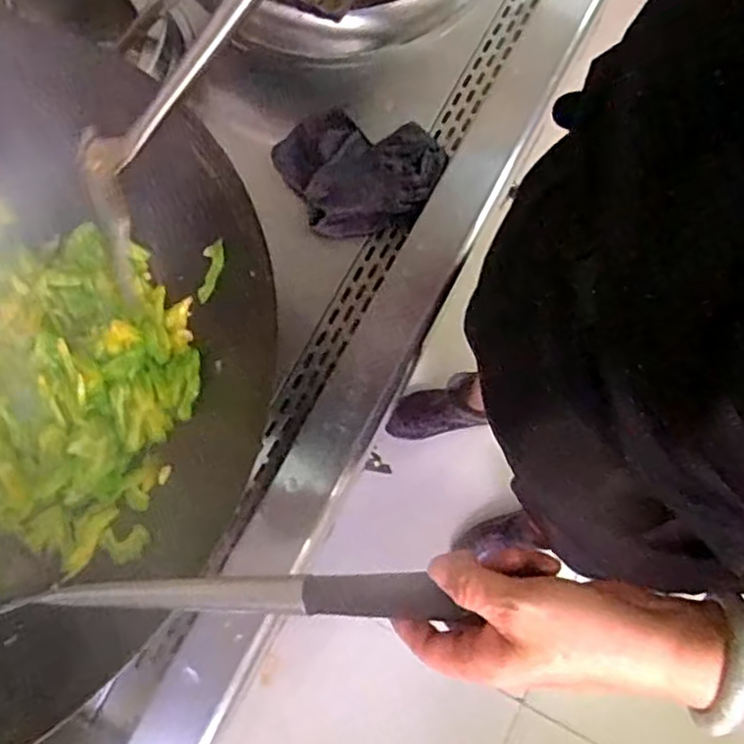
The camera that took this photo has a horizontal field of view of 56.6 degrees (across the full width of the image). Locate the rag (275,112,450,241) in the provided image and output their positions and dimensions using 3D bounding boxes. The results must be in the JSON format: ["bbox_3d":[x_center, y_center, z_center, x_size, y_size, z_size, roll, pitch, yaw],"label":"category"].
[{"bbox_3d":[-0.011,-0.251,0.828,0.192,0.038,0.161,-19,75,-4],"label":"rag"}]

